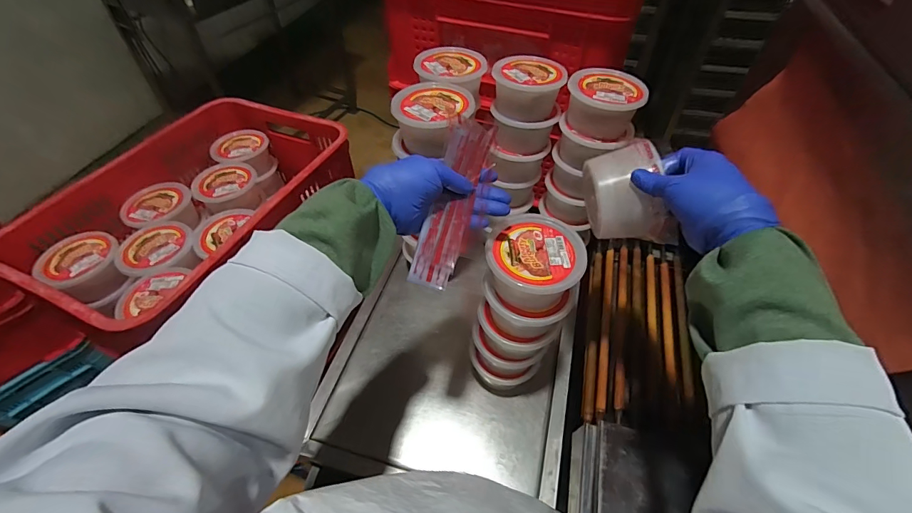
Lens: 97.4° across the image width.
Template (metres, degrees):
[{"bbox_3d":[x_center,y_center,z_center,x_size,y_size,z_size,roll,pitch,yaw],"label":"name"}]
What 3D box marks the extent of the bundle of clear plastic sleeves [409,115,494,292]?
[{"bbox_3d":[-0.001,-0.063,0.443,0.050,0.012,0.207,21,68,-16],"label":"bundle of clear plastic sleeves"}]

